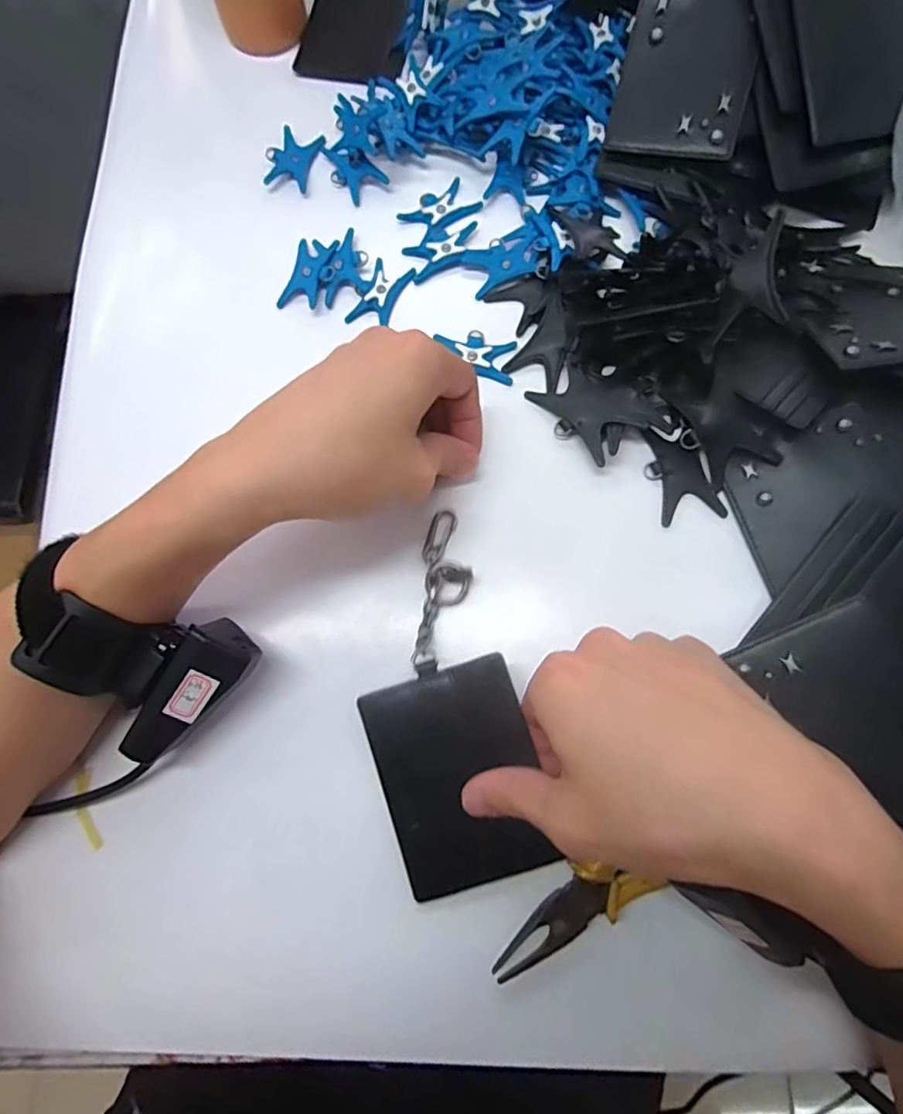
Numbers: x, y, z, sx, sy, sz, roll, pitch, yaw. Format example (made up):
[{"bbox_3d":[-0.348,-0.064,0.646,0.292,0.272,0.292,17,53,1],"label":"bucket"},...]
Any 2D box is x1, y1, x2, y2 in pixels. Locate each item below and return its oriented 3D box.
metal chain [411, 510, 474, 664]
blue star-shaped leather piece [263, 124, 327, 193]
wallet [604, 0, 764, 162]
[{"bbox_3d":[-0.003,0.015,0.299,0.027,0.025,0.083,3,76,2],"label":"metal chain"},{"bbox_3d":[-0.106,-0.268,0.375,0.027,0.005,0.047,14,77,5],"label":"blue star-shaped leather piece"},{"bbox_3d":[0.141,-0.292,0.333,0.076,0.008,0.096,17,97,17],"label":"wallet"}]

